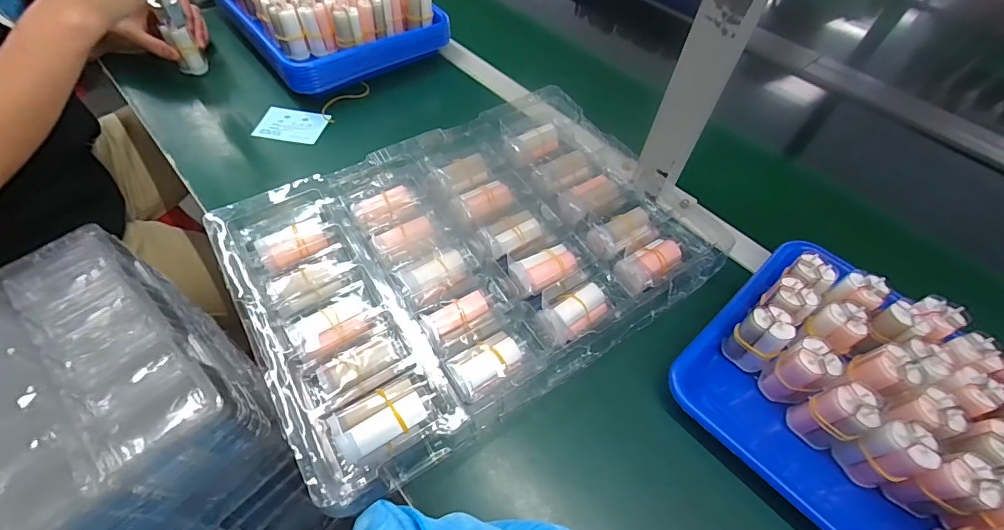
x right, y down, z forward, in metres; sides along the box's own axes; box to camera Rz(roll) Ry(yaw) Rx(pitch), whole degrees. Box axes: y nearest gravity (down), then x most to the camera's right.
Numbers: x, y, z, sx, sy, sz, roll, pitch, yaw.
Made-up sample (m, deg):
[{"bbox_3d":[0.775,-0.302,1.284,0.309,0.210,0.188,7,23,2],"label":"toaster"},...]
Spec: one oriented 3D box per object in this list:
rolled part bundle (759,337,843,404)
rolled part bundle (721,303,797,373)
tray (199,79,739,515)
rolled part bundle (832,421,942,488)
[{"bbox_3d":[0.242,0.091,0.368,0.026,0.069,0.034,-26,60,-23],"label":"rolled part bundle"},{"bbox_3d":[0.223,0.063,0.387,0.031,0.062,0.036,-30,62,-26],"label":"rolled part bundle"},{"bbox_3d":[-0.015,-0.023,0.440,0.440,0.064,0.294,-25,60,-23],"label":"tray"},{"bbox_3d":[0.285,0.142,0.331,0.028,0.062,0.034,-13,56,-15],"label":"rolled part bundle"}]

